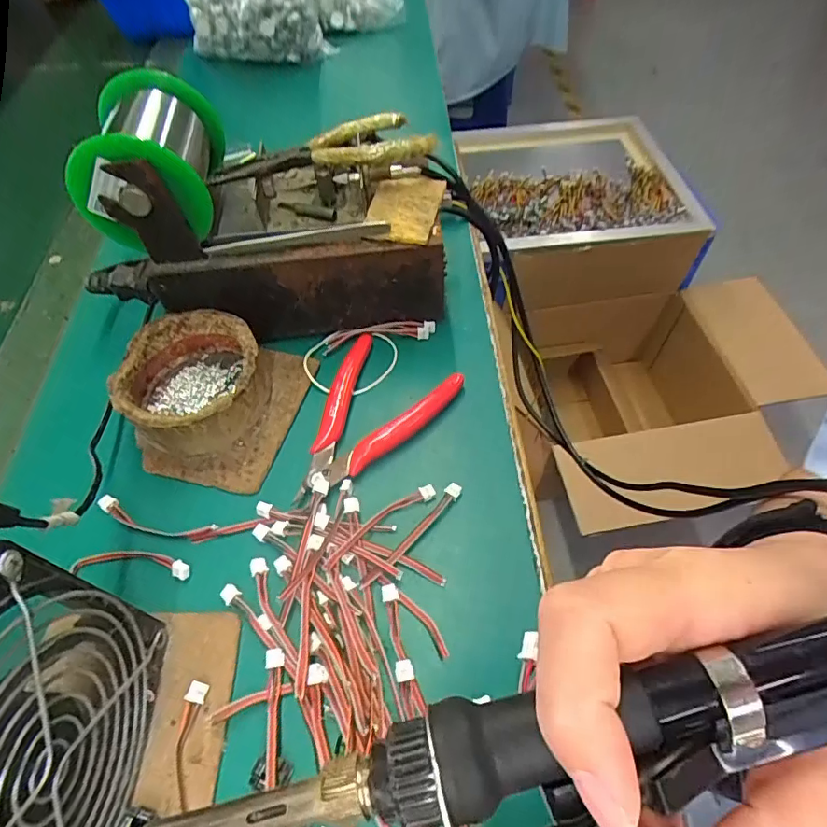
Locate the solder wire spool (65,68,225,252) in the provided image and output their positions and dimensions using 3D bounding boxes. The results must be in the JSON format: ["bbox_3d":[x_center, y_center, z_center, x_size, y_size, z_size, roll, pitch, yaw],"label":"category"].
[{"bbox_3d":[-0.146,-0.142,0.305,0.072,0.069,0.091,-1,56,1],"label":"solder wire spool"}]

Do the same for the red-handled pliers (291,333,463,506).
[{"bbox_3d":[-0.033,0.003,0.316,0.074,0.013,0.115,29,62,20],"label":"red-handled pliers"}]

